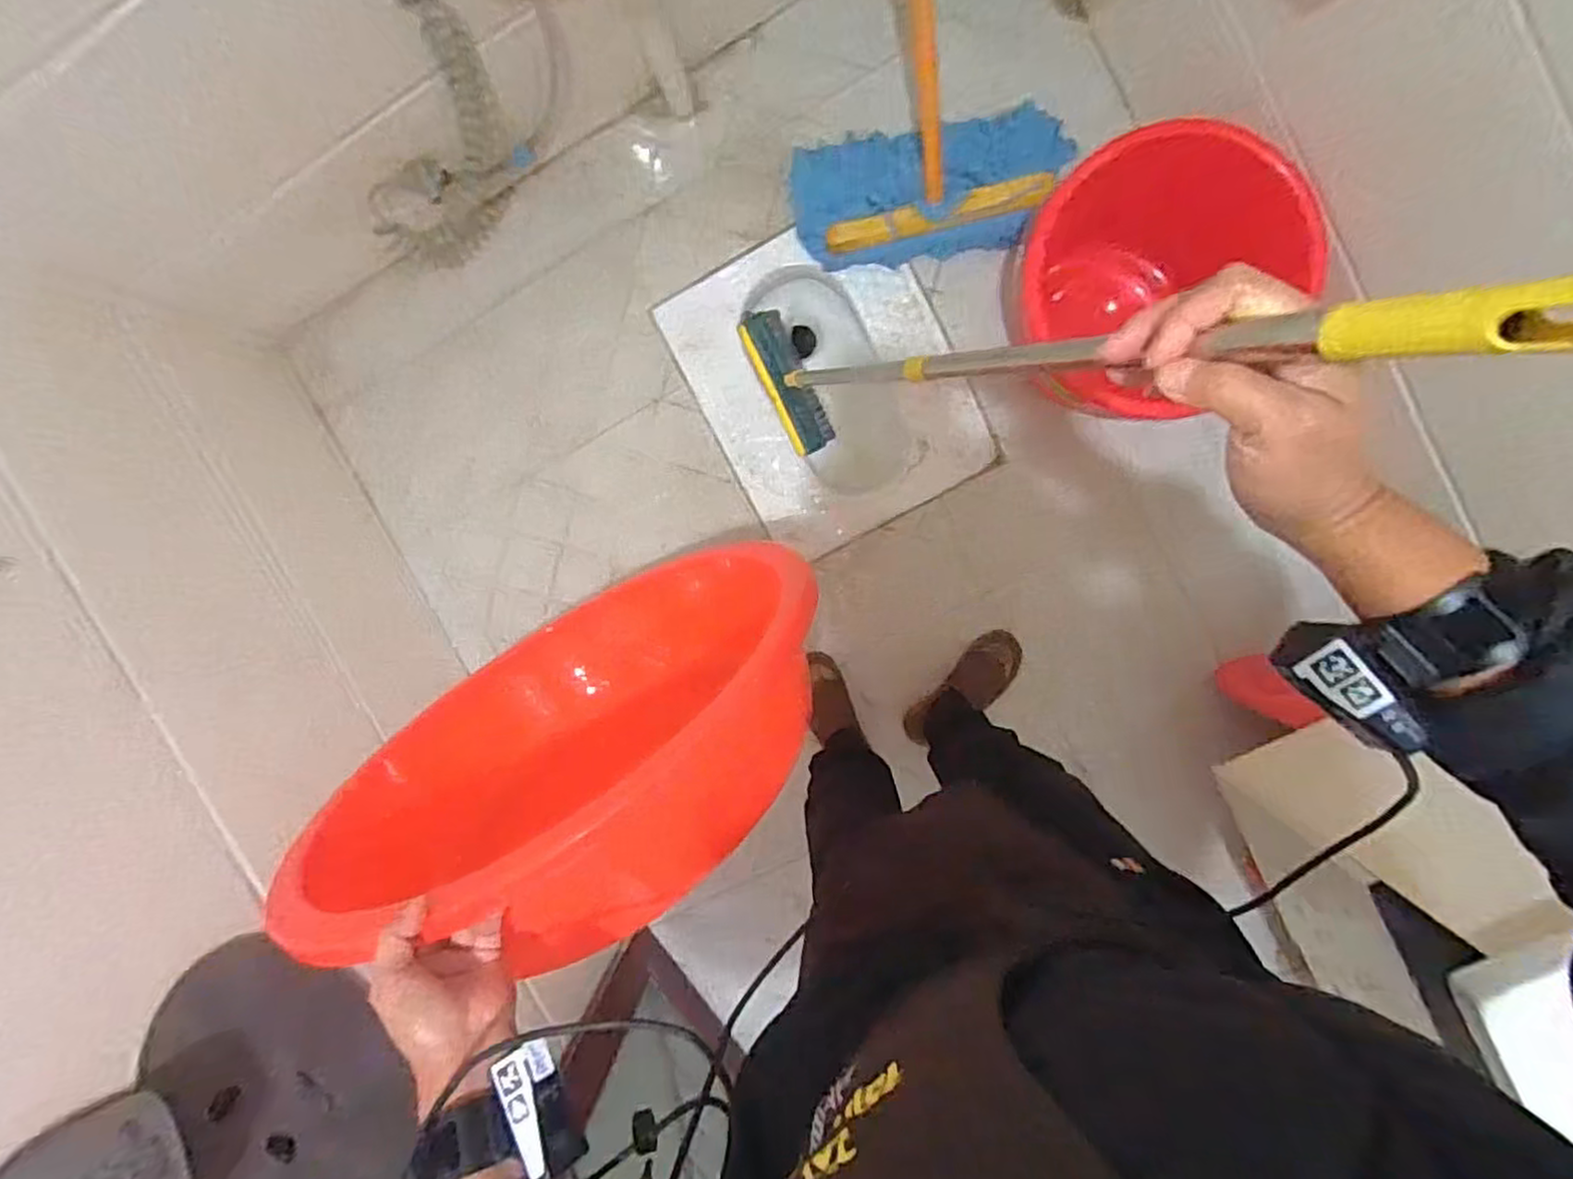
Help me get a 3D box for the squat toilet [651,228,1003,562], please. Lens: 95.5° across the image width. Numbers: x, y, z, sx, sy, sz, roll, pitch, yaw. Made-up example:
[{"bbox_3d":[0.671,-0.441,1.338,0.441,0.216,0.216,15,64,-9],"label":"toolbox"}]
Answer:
[{"bbox_3d":[0.078,-0.378,1.367,0.438,0.193,0.535,-27,94,5],"label":"squat toilet"}]

